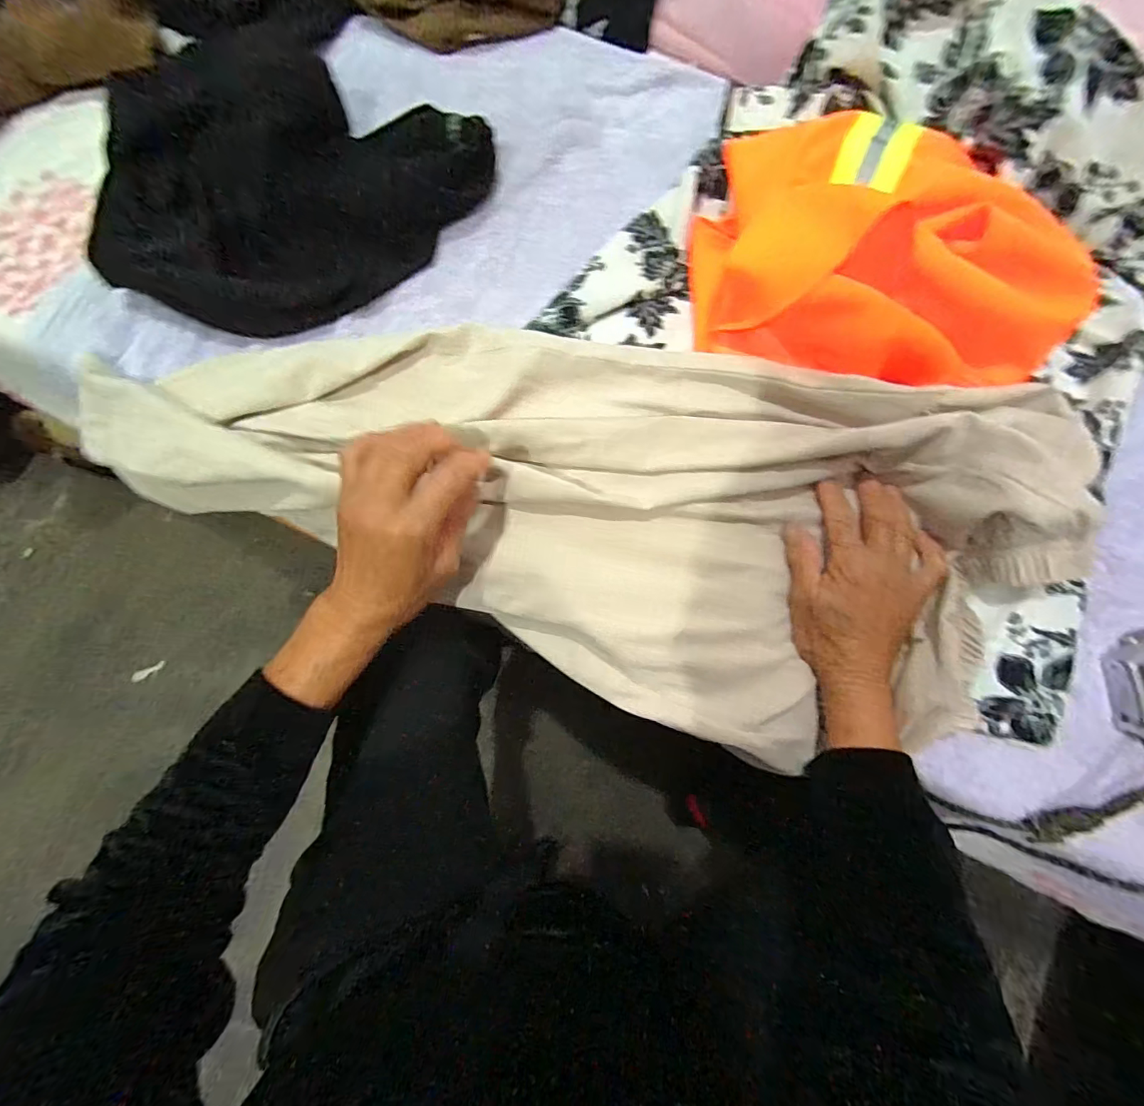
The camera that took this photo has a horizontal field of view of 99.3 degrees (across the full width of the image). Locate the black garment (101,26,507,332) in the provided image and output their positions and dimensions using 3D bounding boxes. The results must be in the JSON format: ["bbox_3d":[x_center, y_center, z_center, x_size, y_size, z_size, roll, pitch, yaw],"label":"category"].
[{"bbox_3d":[-0.241,-0.304,0.397,0.272,0.050,0.257,28,83,3],"label":"black garment"}]

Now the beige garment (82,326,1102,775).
[{"bbox_3d":[-0.022,-0.035,0.391,0.746,0.116,0.288,11,82,3],"label":"beige garment"}]

